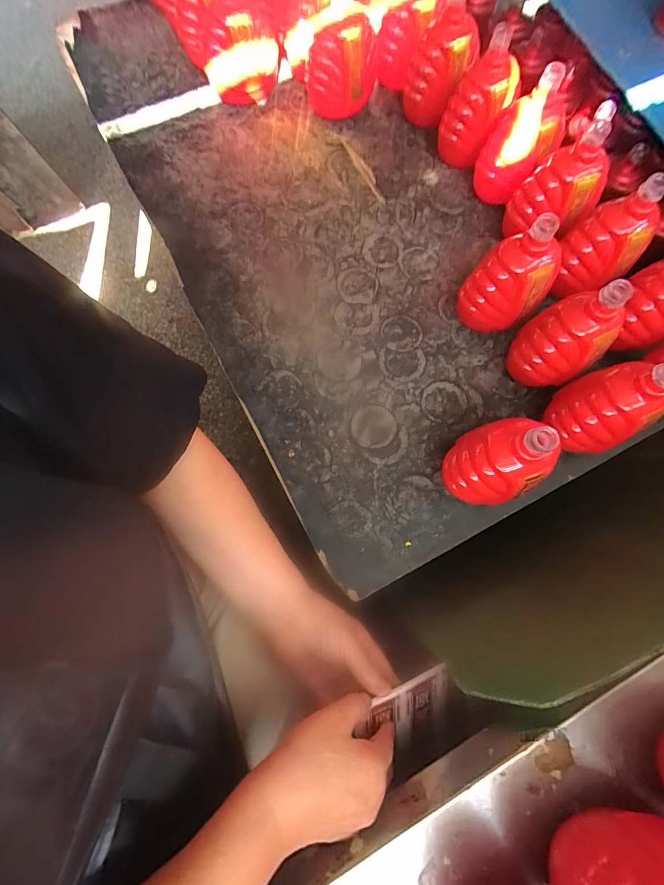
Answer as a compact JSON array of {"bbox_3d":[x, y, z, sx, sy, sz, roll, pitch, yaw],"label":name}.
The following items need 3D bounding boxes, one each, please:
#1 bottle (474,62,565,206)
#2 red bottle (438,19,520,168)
[{"bbox_3d":[0.268,-0.427,0.546,0.095,0.159,0.081,32,77,9],"label":"bottle"},{"bbox_3d":[0.223,-0.511,0.567,0.093,0.145,0.081,27,76,8],"label":"red bottle"}]

